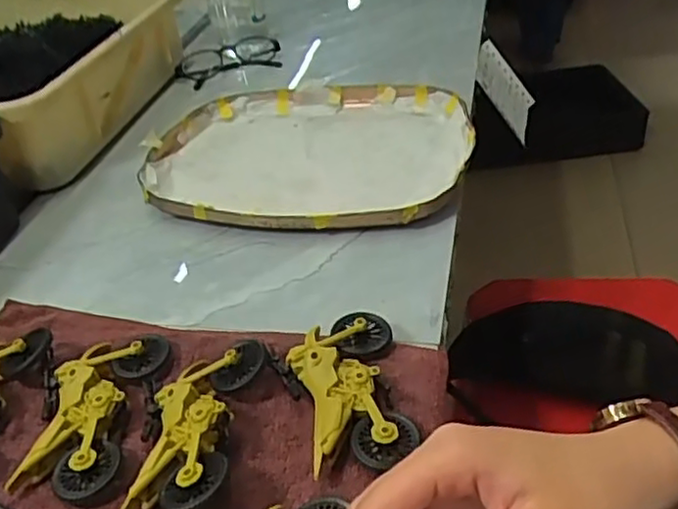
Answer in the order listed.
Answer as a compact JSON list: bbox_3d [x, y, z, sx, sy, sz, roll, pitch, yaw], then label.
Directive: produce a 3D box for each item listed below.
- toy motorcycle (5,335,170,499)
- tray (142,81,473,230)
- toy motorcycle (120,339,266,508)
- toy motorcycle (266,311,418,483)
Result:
[{"bbox_3d":[-0.145,0.094,0.402,0.074,0.022,0.108,-9,37,-2],"label":"toy motorcycle"},{"bbox_3d":[-0.031,-0.097,0.652,0.305,0.031,0.246,6,39,17],"label":"tray"},{"bbox_3d":[-0.078,0.097,0.376,0.071,0.029,0.107,-8,37,-1],"label":"toy motorcycle"},{"bbox_3d":[0.001,0.078,0.402,0.070,0.026,0.113,-9,37,-2],"label":"toy motorcycle"}]

